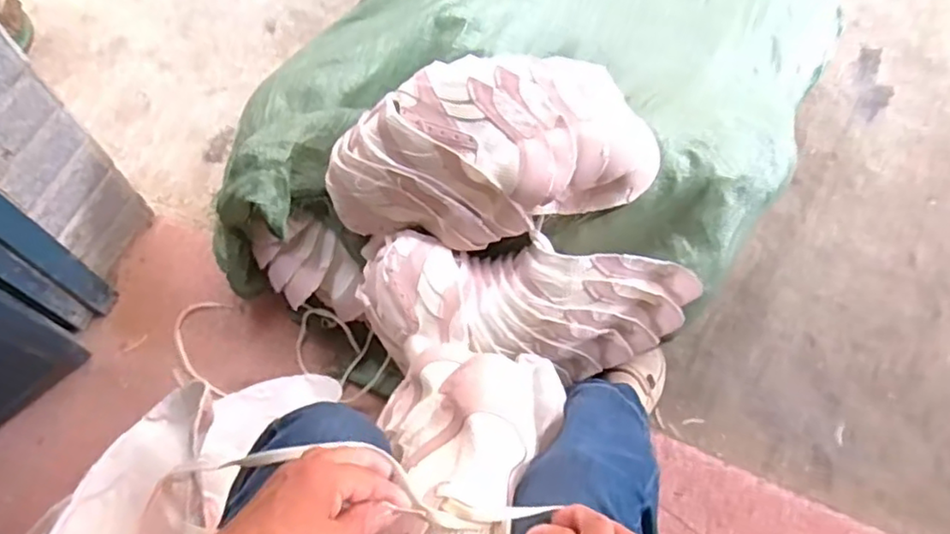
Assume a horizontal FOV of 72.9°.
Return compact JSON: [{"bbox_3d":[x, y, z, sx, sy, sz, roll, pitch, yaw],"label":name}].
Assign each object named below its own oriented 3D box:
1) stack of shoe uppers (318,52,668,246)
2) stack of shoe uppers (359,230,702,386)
[{"bbox_3d":[0.020,-0.130,0.749,0.381,0.151,0.174,-9,65,-6],"label":"stack of shoe uppers"},{"bbox_3d":[0.053,0.050,0.756,0.392,0.125,0.143,9,65,2],"label":"stack of shoe uppers"}]

